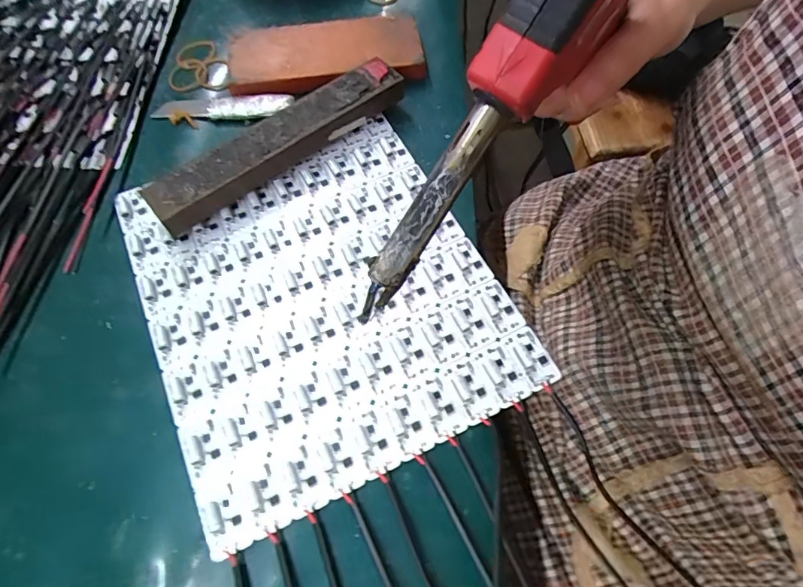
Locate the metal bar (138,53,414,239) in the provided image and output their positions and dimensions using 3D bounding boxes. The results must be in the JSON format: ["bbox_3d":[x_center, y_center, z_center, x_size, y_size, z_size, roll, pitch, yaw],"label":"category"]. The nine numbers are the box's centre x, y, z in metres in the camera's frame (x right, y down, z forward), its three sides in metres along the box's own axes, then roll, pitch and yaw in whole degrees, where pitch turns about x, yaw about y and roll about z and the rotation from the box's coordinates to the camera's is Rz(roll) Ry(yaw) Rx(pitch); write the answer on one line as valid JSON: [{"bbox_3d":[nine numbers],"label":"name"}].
[{"bbox_3d":[-0.081,-0.104,0.327,0.191,0.030,0.029,-36,67,-17],"label":"metal bar"}]

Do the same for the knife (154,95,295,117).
[{"bbox_3d":[-0.137,-0.143,0.362,0.107,0.015,0.016,3,62,3],"label":"knife"}]

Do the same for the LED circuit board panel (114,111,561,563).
[{"bbox_3d":[-0.049,0.000,0.287,0.195,0.008,0.218,-24,64,-11],"label":"LED circuit board panel"}]

